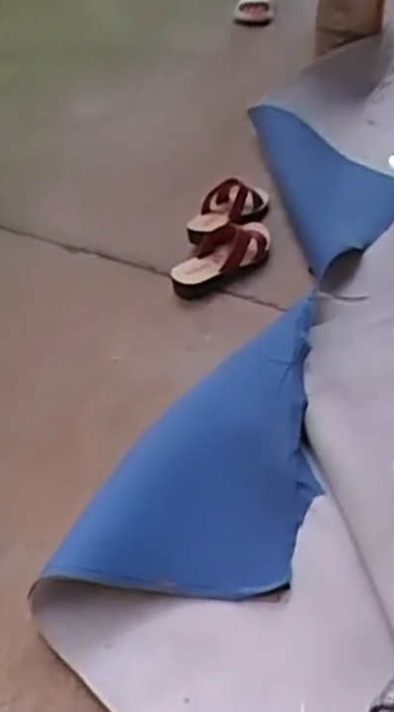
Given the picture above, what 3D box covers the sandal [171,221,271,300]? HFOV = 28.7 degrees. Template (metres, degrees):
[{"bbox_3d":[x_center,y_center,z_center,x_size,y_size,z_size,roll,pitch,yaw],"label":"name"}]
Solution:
[{"bbox_3d":[0.054,-0.181,1.349,0.229,0.082,0.077,-30,52,-29],"label":"sandal"}]

